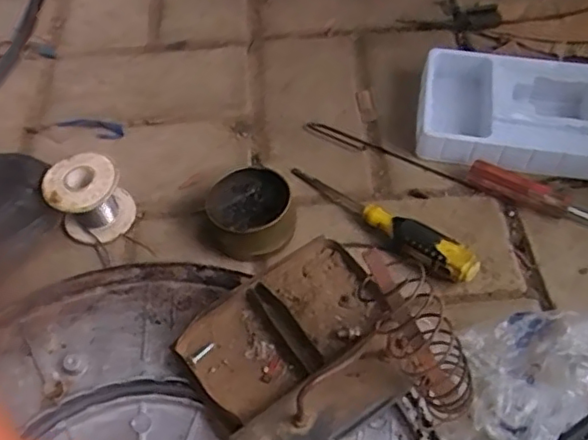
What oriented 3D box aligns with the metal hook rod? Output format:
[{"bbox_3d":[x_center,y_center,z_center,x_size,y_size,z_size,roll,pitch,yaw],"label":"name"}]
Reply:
[{"bbox_3d":[0.081,-0.054,0.517,0.155,0.006,0.013,24,59,18],"label":"metal hook rod"}]

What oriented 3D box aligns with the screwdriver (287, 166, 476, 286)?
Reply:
[{"bbox_3d":[0.064,-0.001,0.464,0.162,0.030,0.028,34,63,23],"label":"screwdriver"}]

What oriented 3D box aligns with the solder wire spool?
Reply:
[{"bbox_3d":[-0.153,-0.014,0.462,0.054,0.054,0.047,-26,58,-15],"label":"solder wire spool"}]

